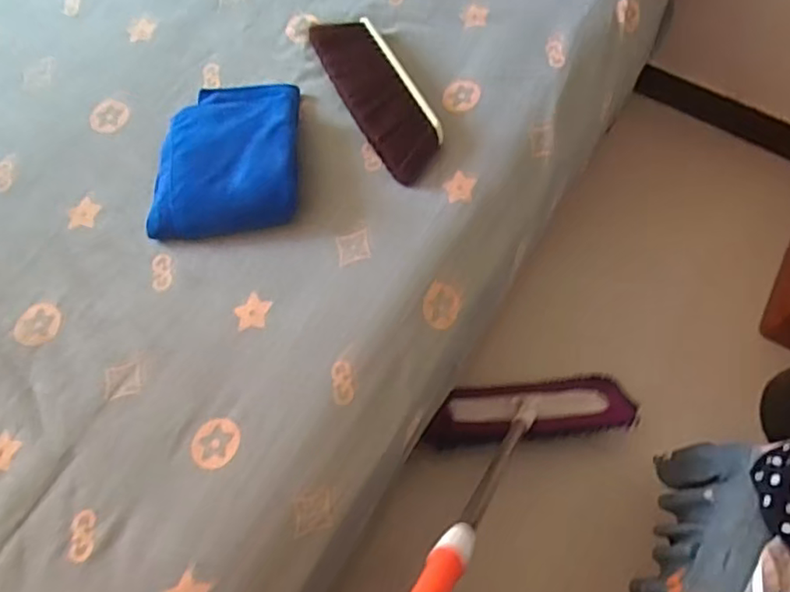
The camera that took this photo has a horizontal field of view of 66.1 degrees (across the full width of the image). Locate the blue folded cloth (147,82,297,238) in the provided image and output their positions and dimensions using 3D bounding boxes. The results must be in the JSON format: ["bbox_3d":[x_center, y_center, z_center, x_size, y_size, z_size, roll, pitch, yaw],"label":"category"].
[{"bbox_3d":[-0.227,-0.197,0.837,0.196,0.053,0.248,-1,66,3],"label":"blue folded cloth"}]

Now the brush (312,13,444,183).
[{"bbox_3d":[-0.023,-0.296,0.883,0.098,0.032,0.300,-24,67,-7],"label":"brush"}]

